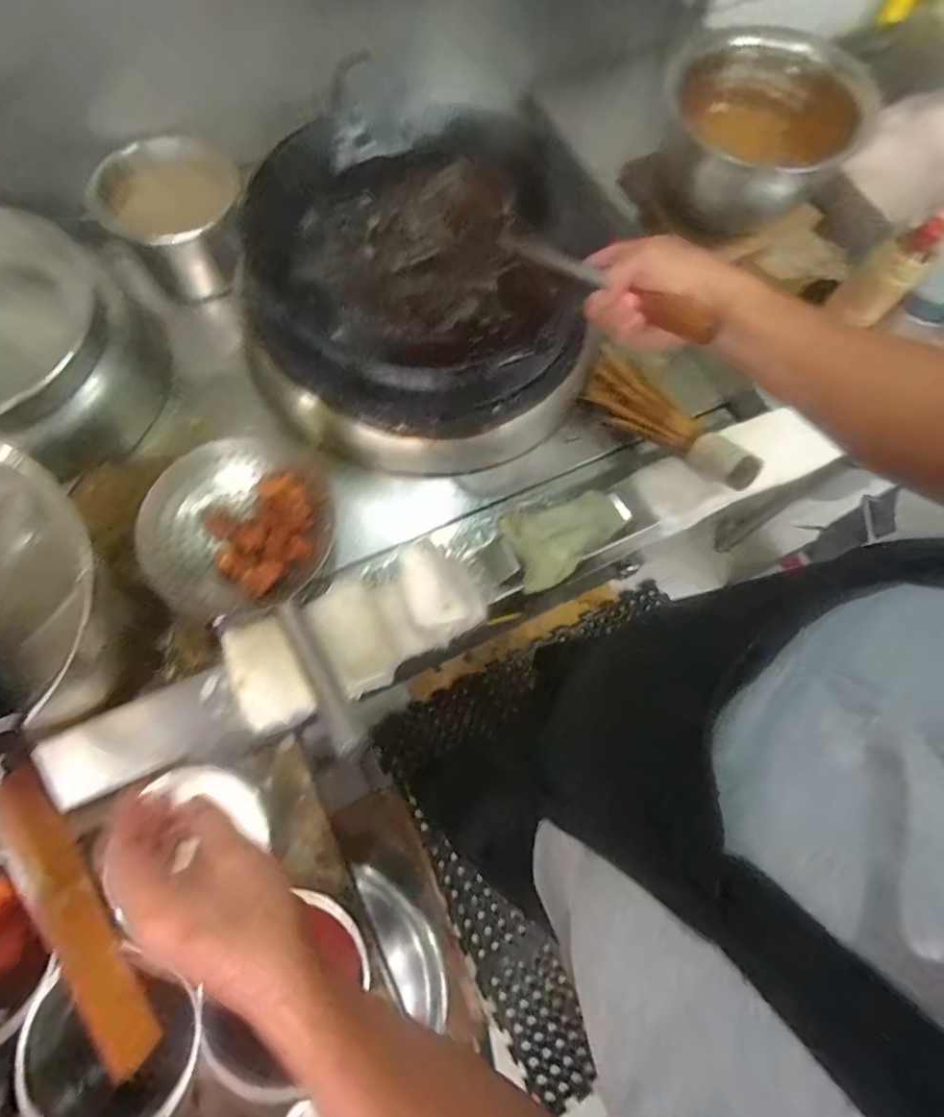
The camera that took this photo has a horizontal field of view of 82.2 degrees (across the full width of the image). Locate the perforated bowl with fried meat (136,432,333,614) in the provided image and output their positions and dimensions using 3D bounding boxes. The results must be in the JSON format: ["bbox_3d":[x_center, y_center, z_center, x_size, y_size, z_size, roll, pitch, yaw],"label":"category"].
[{"bbox_3d":[-0.290,-0.033,0.678,0.209,0.070,0.214,34,80,4],"label":"perforated bowl with fried meat"}]

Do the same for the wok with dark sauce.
[{"bbox_3d":[-0.061,-0.379,0.710,0.381,0.139,0.399,1,70,-2],"label":"wok with dark sauce"}]

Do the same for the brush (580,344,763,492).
[{"bbox_3d":[0.267,-0.184,0.732,0.083,0.068,0.270,-35,62,-14],"label":"brush"}]

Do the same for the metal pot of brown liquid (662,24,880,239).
[{"bbox_3d":[0.411,-0.618,0.801,0.272,0.151,0.299,1,70,-2],"label":"metal pot of brown liquid"}]

